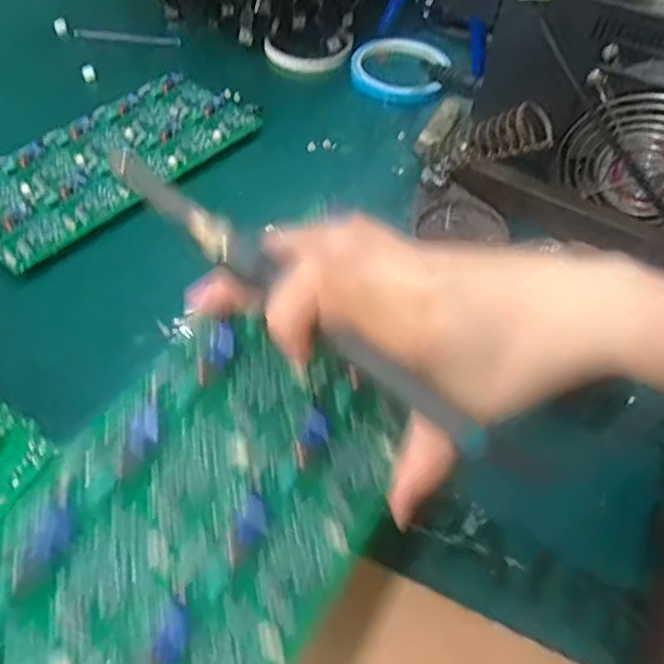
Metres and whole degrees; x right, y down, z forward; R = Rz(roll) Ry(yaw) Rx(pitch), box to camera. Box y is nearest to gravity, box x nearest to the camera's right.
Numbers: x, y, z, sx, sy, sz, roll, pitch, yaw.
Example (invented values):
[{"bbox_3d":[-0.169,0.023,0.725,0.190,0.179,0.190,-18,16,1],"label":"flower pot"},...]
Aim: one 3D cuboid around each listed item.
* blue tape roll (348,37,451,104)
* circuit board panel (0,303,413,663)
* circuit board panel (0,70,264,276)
[{"bbox_3d":[0.060,-0.236,0.568,0.083,0.027,0.074,18,54,9],"label":"blue tape roll"},{"bbox_3d":[-0.039,0.061,0.238,0.107,0.006,0.154,42,55,-4],"label":"circuit board panel"},{"bbox_3d":[-0.163,-0.131,0.480,0.099,0.013,0.231,37,59,21],"label":"circuit board panel"}]

